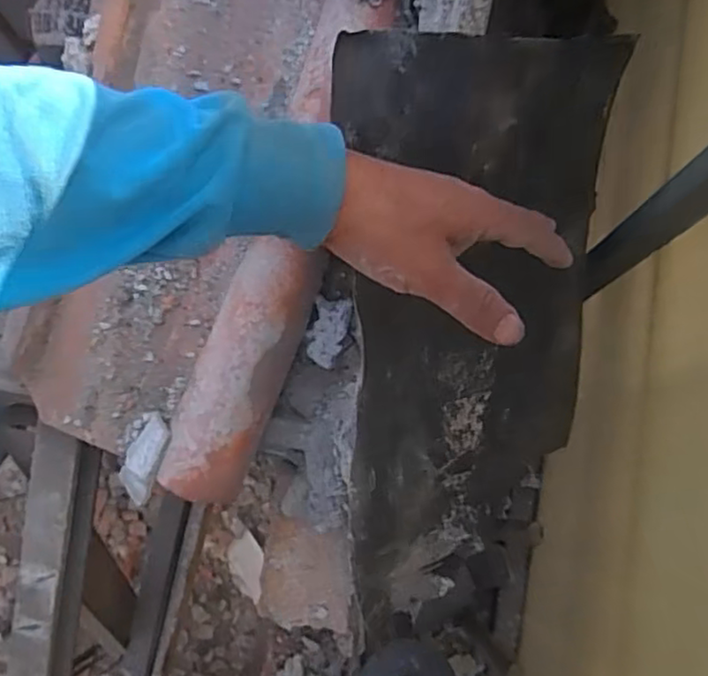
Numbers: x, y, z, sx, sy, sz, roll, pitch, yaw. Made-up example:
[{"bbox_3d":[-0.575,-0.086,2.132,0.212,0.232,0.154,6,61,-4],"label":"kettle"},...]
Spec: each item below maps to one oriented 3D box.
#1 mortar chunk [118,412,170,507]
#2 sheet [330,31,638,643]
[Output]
[{"bbox_3d":[-0.172,0.098,0.540,0.029,0.015,0.070,19,78,4],"label":"mortar chunk"},{"bbox_3d":[0.085,0.047,0.511,0.197,0.047,0.518,-15,123,-23],"label":"sheet"}]

